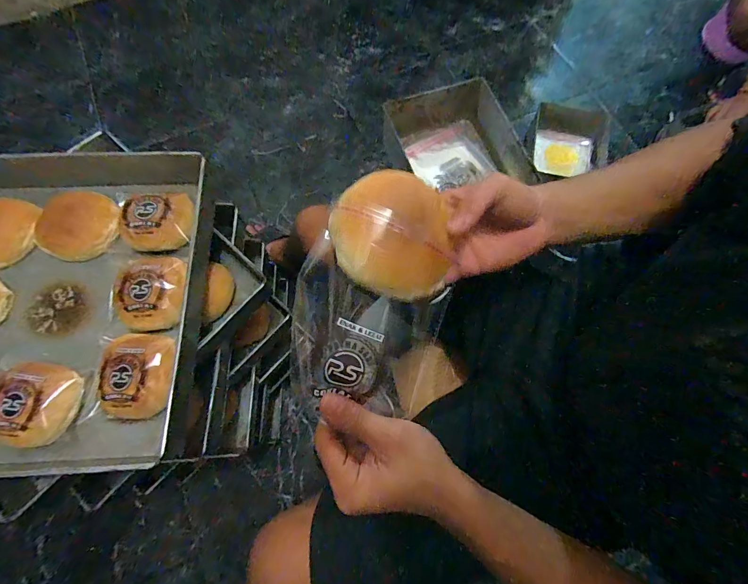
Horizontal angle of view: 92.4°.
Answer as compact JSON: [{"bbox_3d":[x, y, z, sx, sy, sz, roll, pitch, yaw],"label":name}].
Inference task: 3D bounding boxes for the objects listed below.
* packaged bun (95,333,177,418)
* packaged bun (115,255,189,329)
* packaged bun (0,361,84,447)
[{"bbox_3d":[-0.292,0.100,0.437,0.100,0.049,0.098,0,71,0],"label":"packaged bun"},{"bbox_3d":[-0.297,0.002,0.481,0.097,0.050,0.093,0,71,0],"label":"packaged bun"},{"bbox_3d":[-0.403,0.132,0.424,0.085,0.036,0.091,0,71,0],"label":"packaged bun"}]

